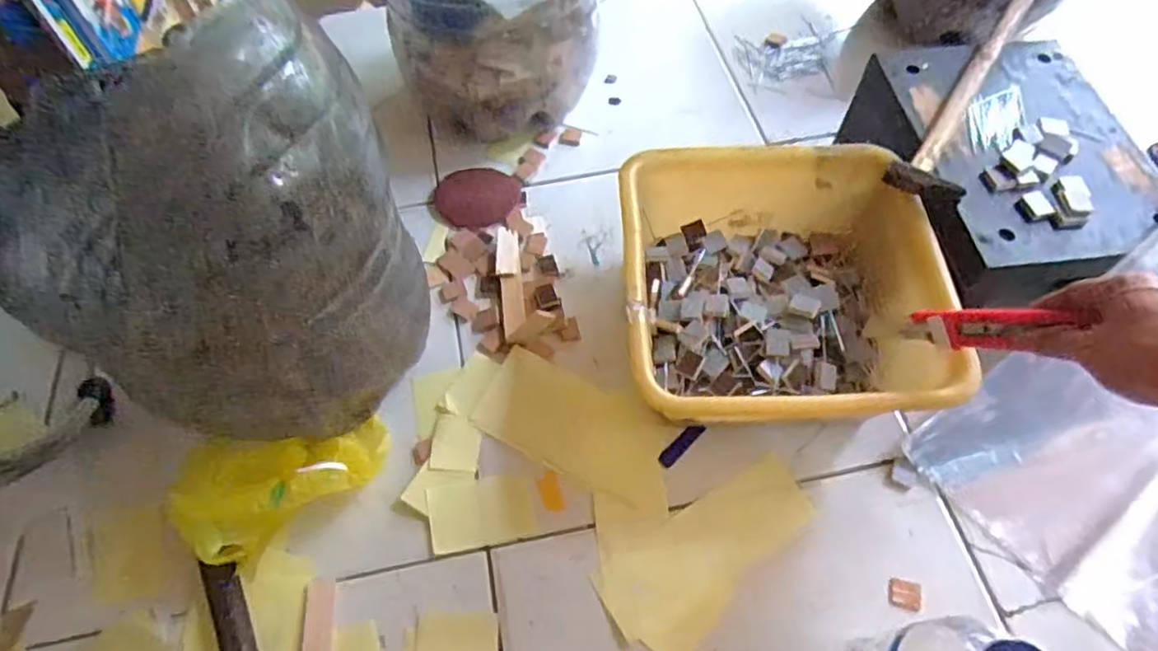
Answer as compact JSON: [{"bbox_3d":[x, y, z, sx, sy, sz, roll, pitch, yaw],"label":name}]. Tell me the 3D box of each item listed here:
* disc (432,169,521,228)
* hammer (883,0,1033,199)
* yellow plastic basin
[{"bbox_3d":[-0.117,-0.147,0.763,0.097,0.005,0.096,-1,53,1],"label":"disc"},{"bbox_3d":[0.395,-0.230,0.639,0.061,0.023,0.315,34,66,18],"label":"hammer"},{"bbox_3d":[0.177,-0.025,0.616,0.265,0.123,0.262,-1,60,0],"label":"yellow plastic basin"}]

